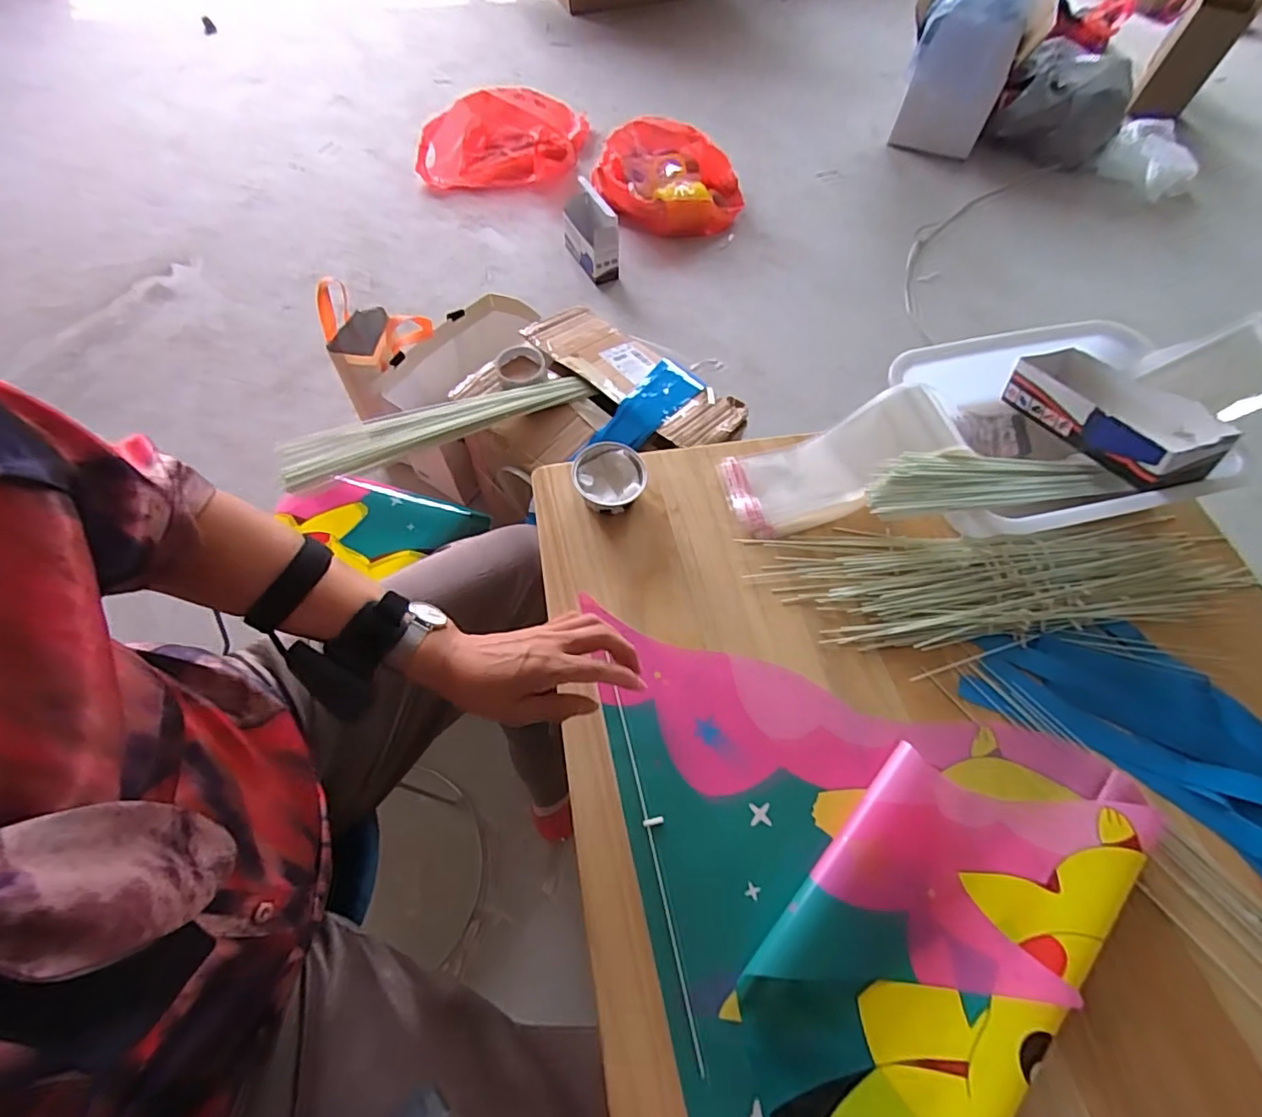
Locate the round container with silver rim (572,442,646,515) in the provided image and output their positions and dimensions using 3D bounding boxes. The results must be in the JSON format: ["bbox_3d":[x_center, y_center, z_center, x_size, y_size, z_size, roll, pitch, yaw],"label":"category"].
[{"bbox_3d":[-0.024,-0.090,0.642,0.080,0.035,0.076,1,63,-1],"label":"round container with silver rim"}]

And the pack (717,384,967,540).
[{"bbox_3d":[0.227,-0.113,0.635,0.251,0.058,0.121,-26,66,1],"label":"pack"}]

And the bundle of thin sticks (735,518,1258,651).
[{"bbox_3d":[0.393,0.023,0.603,0.515,0.016,0.132,-2,63,-2],"label":"bundle of thin sticks"}]

